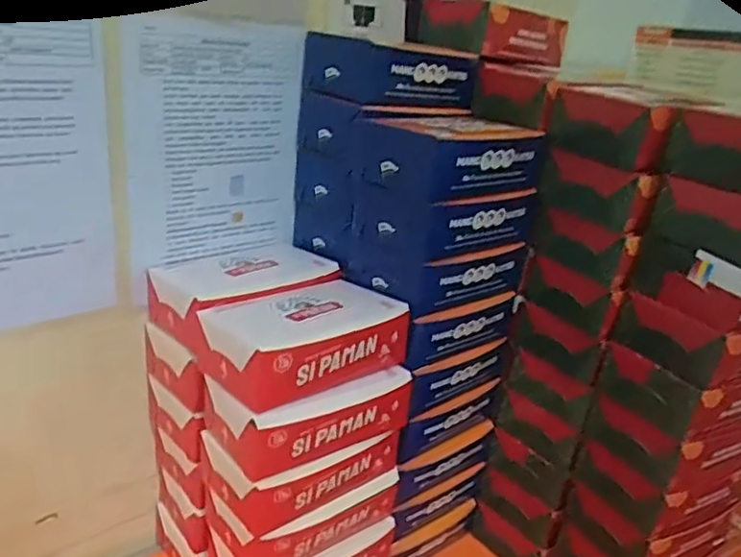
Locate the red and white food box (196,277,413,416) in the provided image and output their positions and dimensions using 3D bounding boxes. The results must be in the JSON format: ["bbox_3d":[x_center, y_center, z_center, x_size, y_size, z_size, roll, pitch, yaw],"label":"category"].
[{"bbox_3d":[-0.061,0.053,0.621,0.175,0.063,0.111,-11,28,-39],"label":"red and white food box"}]

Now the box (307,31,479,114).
[{"bbox_3d":[0.027,-0.235,0.732,0.133,0.058,0.168,24,27,36],"label":"box"}]

